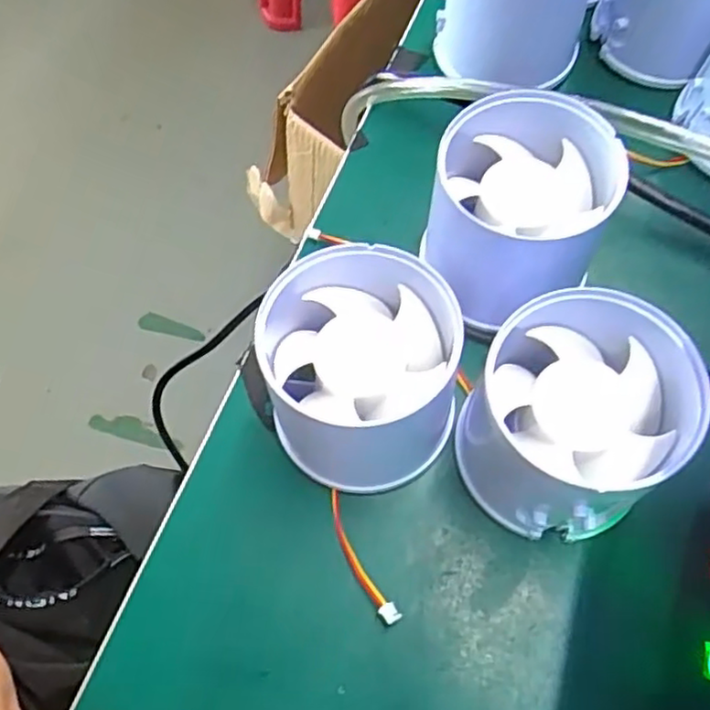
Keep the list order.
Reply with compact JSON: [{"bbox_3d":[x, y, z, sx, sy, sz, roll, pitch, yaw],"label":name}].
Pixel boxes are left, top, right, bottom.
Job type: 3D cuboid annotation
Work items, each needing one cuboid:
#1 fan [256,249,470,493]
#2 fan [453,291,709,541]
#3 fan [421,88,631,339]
[{"bbox_3d":[0.001,0.005,0.193,0.053,0.047,0.051,-1,65,2],"label":"fan"},{"bbox_3d":[0.057,0.017,0.184,0.051,0.046,0.054,-1,65,2],"label":"fan"},{"bbox_3d":[0.048,-0.041,0.210,0.052,0.042,0.060,12,67,8],"label":"fan"}]

